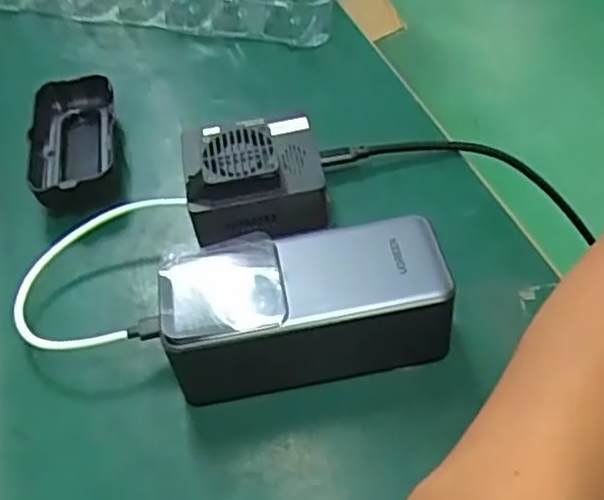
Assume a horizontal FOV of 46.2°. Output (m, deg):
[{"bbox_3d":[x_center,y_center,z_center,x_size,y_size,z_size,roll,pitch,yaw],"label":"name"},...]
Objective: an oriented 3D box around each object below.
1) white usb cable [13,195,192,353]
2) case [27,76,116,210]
[{"bbox_3d":[-0.108,0.015,0.374,0.085,0.027,0.092,-1,49,5],"label":"white usb cable"},{"bbox_3d":[-0.147,-0.069,0.455,0.051,0.026,0.109,-10,49,-2],"label":"case"}]

